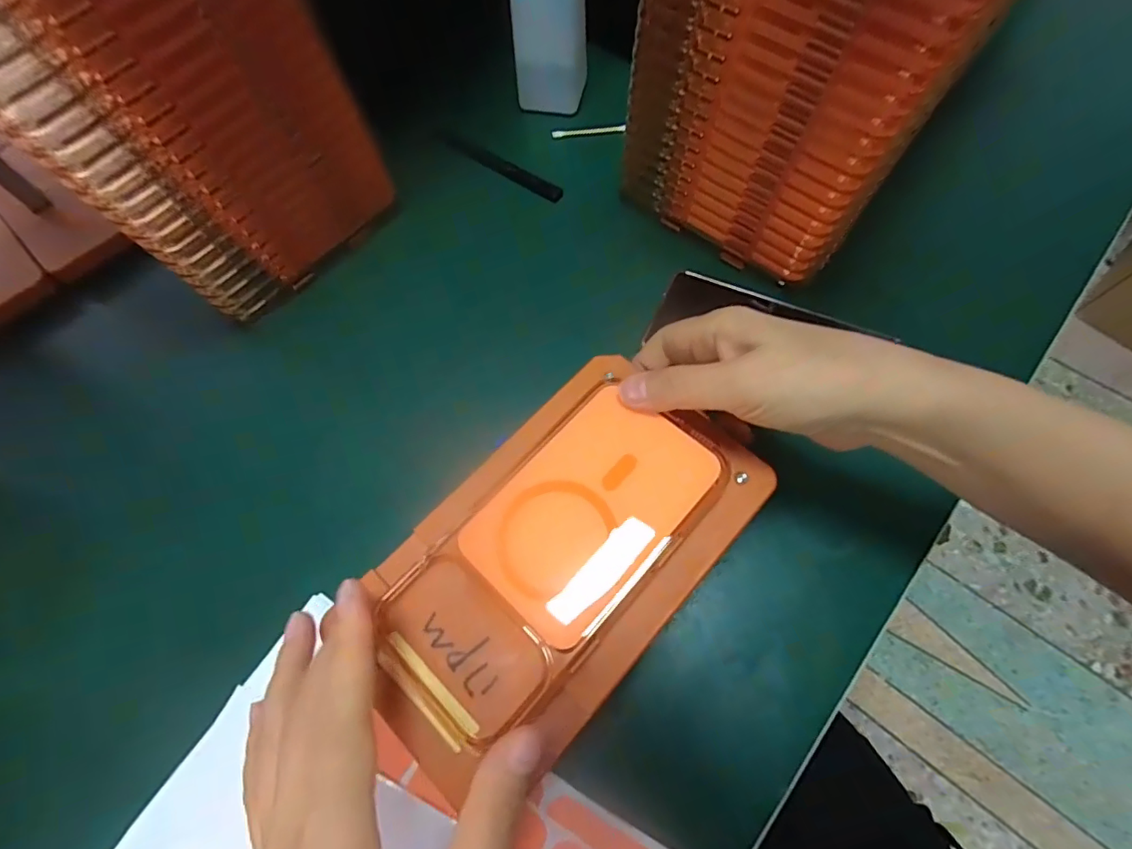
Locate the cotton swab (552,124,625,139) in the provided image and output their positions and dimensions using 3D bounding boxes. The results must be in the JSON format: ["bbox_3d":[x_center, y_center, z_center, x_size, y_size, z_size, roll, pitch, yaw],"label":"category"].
[{"bbox_3d":[0.019,-0.252,0.450,0.066,0.004,0.008,6,66,19],"label":"cotton swab"}]

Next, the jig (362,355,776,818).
[{"bbox_3d":[-0.004,0.056,0.238,0.112,0.021,0.195,40,73,17],"label":"jig"}]

